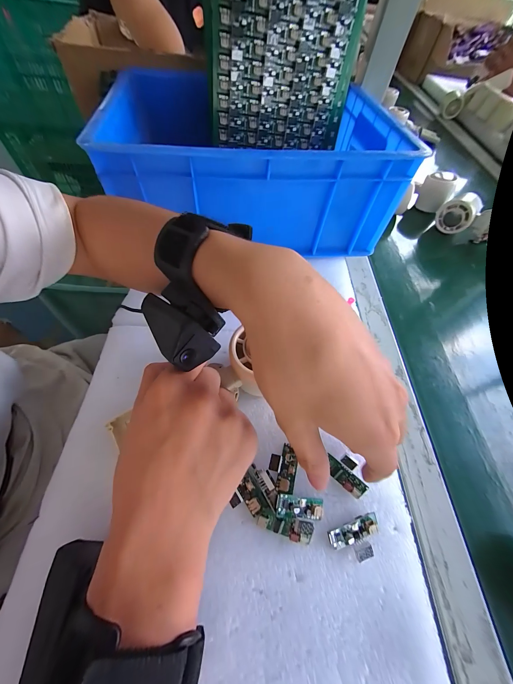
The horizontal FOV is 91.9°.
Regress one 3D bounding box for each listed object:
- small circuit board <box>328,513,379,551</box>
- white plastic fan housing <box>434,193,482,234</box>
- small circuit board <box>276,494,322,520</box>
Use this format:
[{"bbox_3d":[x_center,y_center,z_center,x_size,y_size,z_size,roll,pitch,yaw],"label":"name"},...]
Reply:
[{"bbox_3d":[0.072,0.139,0.181,0.038,0.010,0.012,-14,61,-13],"label":"small circuit board"},{"bbox_3d":[0.369,-0.235,0.456,0.056,0.056,0.060,39,63,17],"label":"white plastic fan housing"},{"bbox_3d":[0.031,0.121,0.181,0.036,0.011,0.014,13,58,-14],"label":"small circuit board"}]

